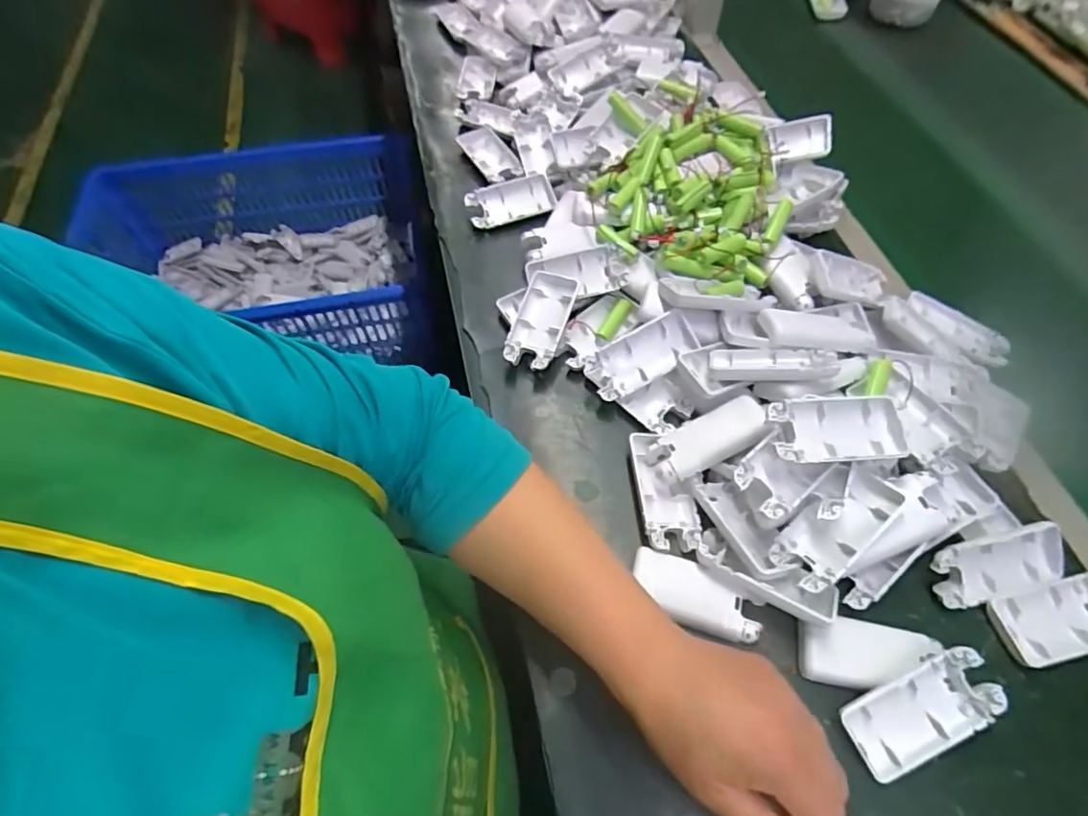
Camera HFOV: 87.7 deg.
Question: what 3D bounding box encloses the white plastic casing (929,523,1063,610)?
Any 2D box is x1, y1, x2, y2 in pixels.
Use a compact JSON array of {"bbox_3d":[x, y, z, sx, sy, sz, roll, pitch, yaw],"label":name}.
[{"bbox_3d":[0.320,0.110,0.403,0.095,0.016,0.045,-11,95,-6],"label":"white plastic casing"}]

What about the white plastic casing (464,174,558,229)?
[{"bbox_3d":[-0.035,-0.220,0.612,0.093,0.020,0.054,-13,60,-7],"label":"white plastic casing"}]

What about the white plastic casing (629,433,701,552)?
[{"bbox_3d":[0.093,0.060,0.431,0.040,0.016,0.091,-5,60,-2],"label":"white plastic casing"}]

